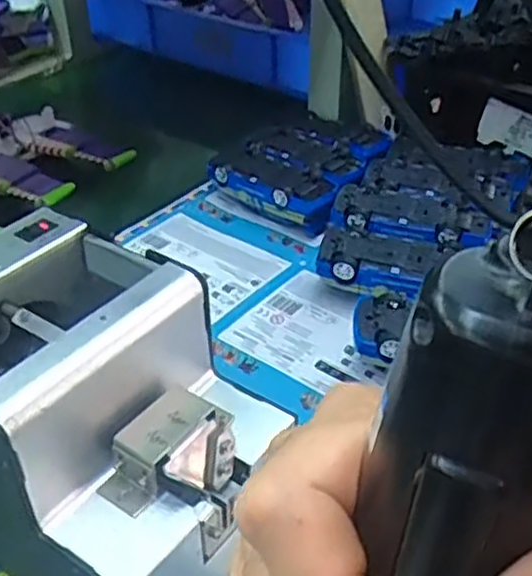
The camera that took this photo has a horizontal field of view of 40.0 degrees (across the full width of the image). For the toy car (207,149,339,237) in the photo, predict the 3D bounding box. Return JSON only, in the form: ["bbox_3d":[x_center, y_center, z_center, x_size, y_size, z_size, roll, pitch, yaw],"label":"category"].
[{"bbox_3d":[0.007,-0.086,0.665,0.138,0.043,0.053,26,44,34],"label":"toy car"}]

